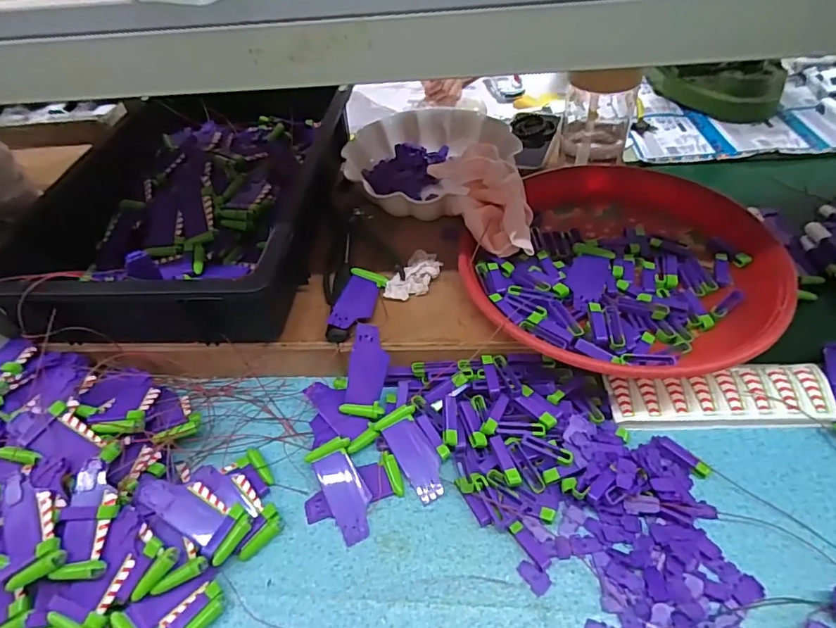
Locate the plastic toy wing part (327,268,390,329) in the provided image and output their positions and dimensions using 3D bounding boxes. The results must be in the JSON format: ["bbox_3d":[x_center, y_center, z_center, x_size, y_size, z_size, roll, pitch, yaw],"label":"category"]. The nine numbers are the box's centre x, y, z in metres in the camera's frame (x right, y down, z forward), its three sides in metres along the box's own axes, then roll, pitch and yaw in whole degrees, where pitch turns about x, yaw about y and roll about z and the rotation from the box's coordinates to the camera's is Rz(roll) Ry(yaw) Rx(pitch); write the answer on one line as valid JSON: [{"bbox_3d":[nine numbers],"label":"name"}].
[{"bbox_3d":[-0.061,-0.015,0.514,0.039,0.007,0.087,18,45,-3],"label":"plastic toy wing part"}]

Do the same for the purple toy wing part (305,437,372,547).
[{"bbox_3d":[-0.066,0.157,0.441,0.038,0.007,0.089,-21,65,-13],"label":"purple toy wing part"}]

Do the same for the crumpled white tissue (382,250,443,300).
[{"bbox_3d":[-0.004,-0.041,0.535,0.041,0.016,0.069,24,54,25],"label":"crumpled white tissue"}]

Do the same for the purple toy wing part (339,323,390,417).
[{"bbox_3d":[-0.049,0.057,0.487,0.039,0.006,0.087,11,90,-8],"label":"purple toy wing part"}]

